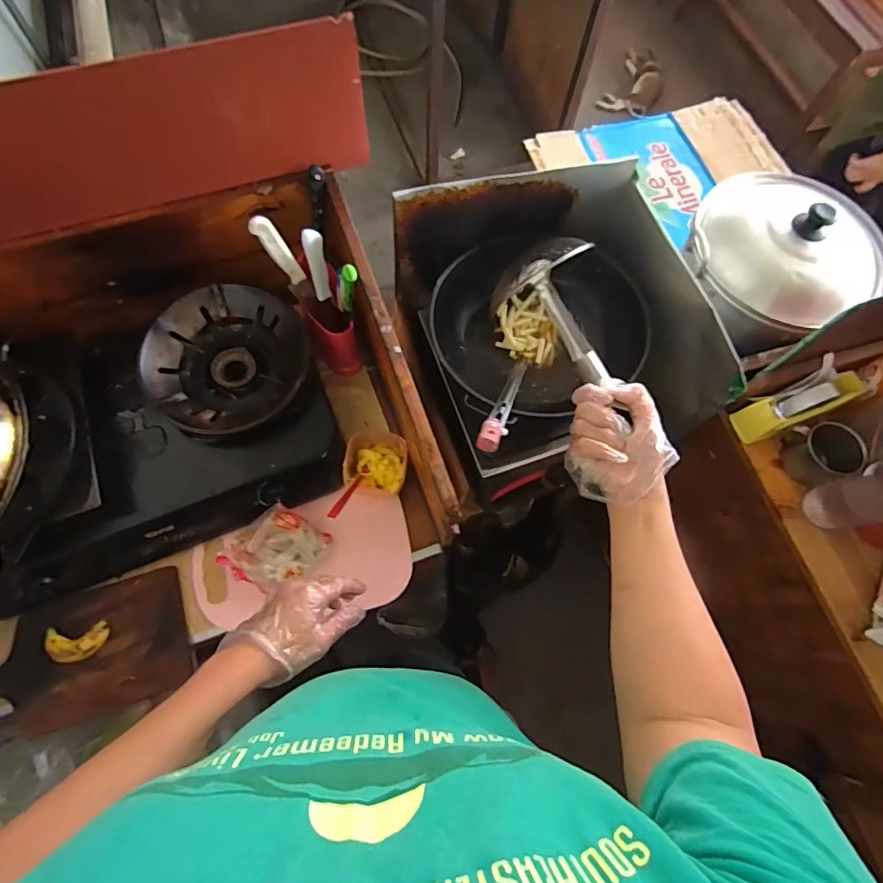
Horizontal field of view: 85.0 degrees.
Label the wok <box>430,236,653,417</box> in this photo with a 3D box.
[{"bbox_3d":[0.148,-0.185,0.780,0.313,0.099,0.276,-16,72,-7],"label":"wok"}]

